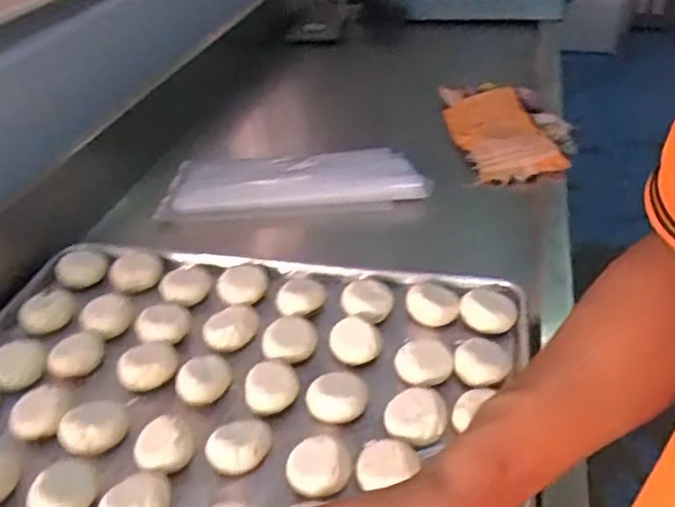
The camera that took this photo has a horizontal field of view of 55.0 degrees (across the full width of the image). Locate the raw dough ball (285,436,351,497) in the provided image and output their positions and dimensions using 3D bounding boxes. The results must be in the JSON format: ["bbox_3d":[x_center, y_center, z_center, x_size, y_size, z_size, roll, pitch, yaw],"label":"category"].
[{"bbox_3d":[-0.017,0.189,0.565,0.053,0.029,0.053,-2,35,1],"label":"raw dough ball"}]

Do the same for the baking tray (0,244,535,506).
[{"bbox_3d":[-0.121,0.123,0.662,0.596,0.025,0.405,5,35,11],"label":"baking tray"}]

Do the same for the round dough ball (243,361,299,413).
[{"bbox_3d":[-0.066,0.133,0.649,0.052,0.027,0.053,-2,35,1],"label":"round dough ball"}]

